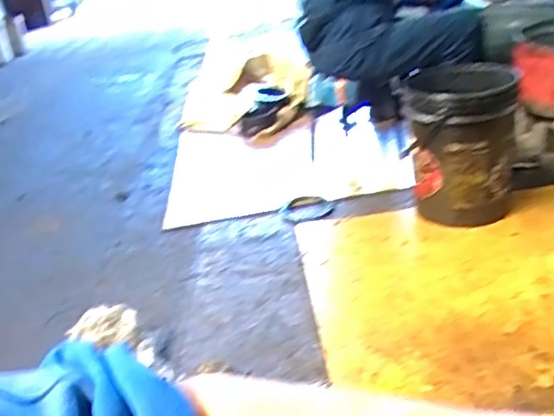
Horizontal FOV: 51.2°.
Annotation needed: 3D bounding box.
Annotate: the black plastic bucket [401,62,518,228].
[{"bbox_3d":[0.523,-0.176,1.646,0.297,0.389,0.324,3,28,21],"label":"black plastic bucket"}]

